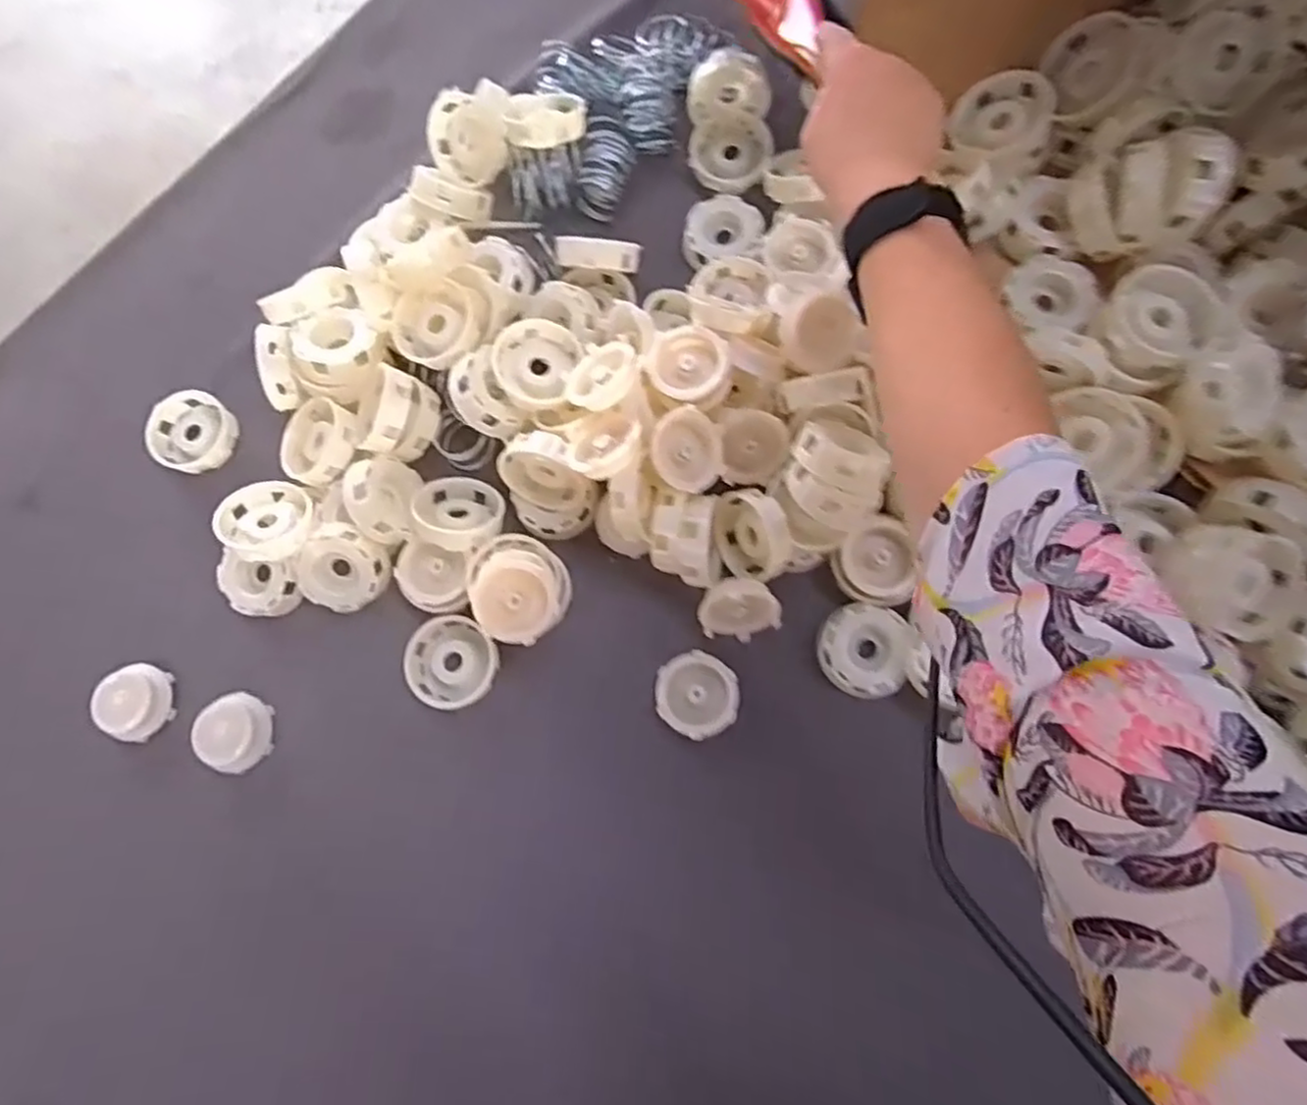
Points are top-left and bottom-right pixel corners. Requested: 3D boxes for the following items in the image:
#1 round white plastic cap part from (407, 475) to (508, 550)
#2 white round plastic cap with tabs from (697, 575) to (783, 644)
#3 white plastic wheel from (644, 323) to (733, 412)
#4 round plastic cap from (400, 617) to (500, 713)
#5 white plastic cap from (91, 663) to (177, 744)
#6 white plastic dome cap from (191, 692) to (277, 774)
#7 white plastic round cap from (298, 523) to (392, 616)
[{"bbox_3d":[-0.142,-0.030,0.487,0.068,0.019,0.056,21,55,20],"label":"round white plastic cap part"},{"bbox_3d":[0.059,0.040,0.464,0.053,0.013,0.047,20,121,-11],"label":"white round plastic cap with tabs"},{"bbox_3d":[0.023,-0.123,0.460,0.052,0.024,0.056,0,80,1],"label":"white plastic wheel"},{"bbox_3d":[-0.142,0.077,0.483,0.064,0.020,0.063,0,80,1],"label":"round plastic cap"},{"bbox_3d":[-0.368,0.104,0.488,0.044,0.023,0.048,0,80,1],"label":"white plastic cap"},{"bbox_3d":[-0.294,0.126,0.476,0.047,0.019,0.052,0,80,1],"label":"white plastic dome cap"},{"bbox_3d":[-0.217,0.010,0.487,0.058,0.023,0.058,-1,107,-4],"label":"white plastic round cap"}]

